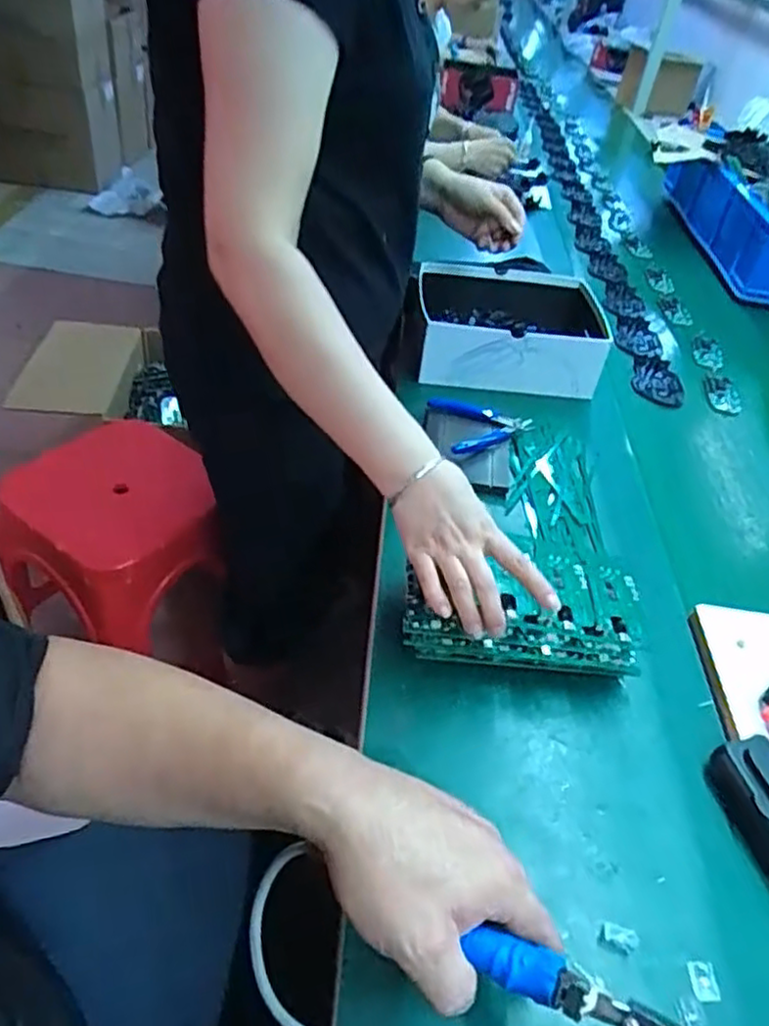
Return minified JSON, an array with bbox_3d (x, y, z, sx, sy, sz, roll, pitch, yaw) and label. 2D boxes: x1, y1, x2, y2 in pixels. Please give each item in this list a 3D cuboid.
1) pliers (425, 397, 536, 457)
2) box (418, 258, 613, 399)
[{"bbox_3d":[0.123,-0.107,0.849,0.120,0.019,0.103,-5,44,-15],"label":"pliers"},{"bbox_3d":[0.175,-0.275,1.012,0.245,0.091,0.251,7,42,-2],"label":"box"}]

